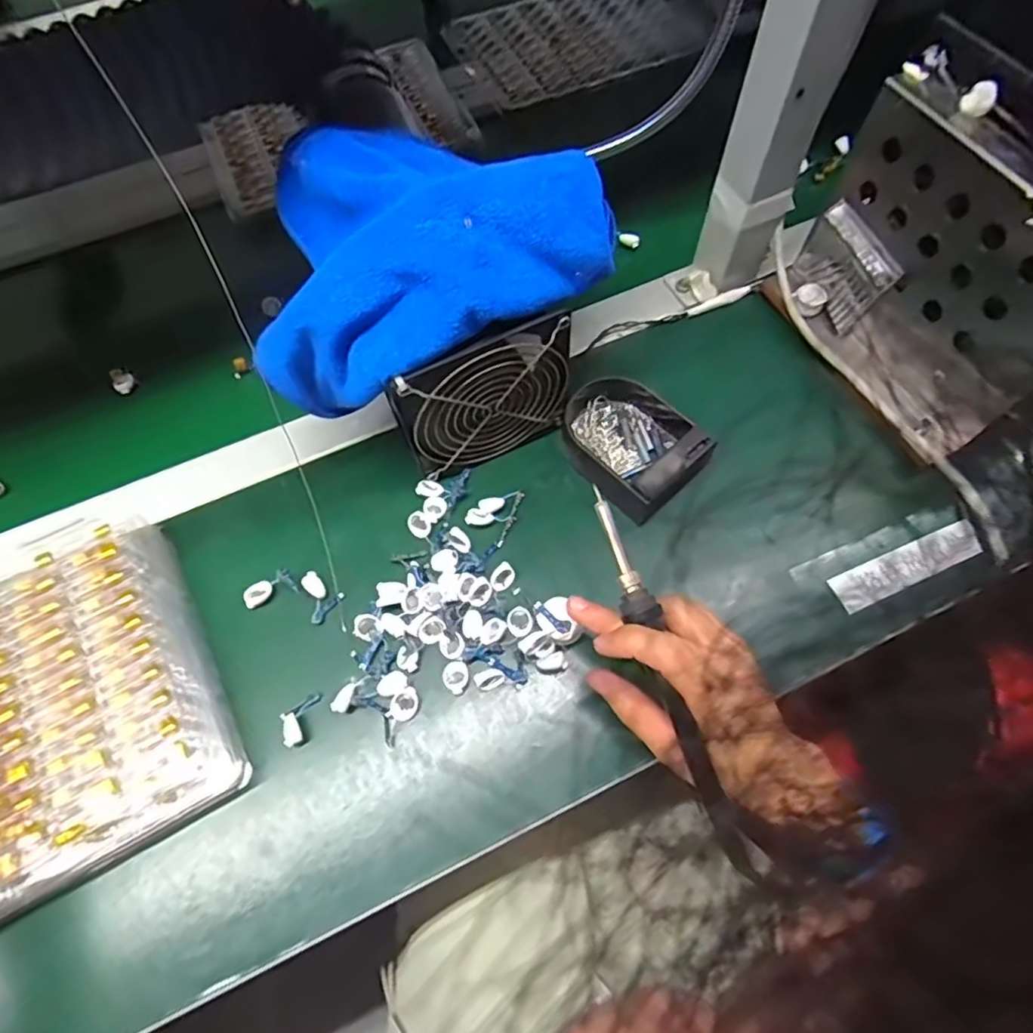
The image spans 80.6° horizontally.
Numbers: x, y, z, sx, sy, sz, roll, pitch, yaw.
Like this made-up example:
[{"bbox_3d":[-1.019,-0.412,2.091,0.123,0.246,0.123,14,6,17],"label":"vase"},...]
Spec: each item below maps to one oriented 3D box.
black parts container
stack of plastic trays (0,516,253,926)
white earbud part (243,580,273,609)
[{"bbox_3d":[0.082,-0.060,0.445,0.088,0.037,0.109,-41,70,-16],"label":"black parts container"},{"bbox_3d":[-0.319,0.132,0.363,0.258,0.041,0.204,-28,67,-11],"label":"stack of plastic trays"},{"bbox_3d":[-0.177,0.052,0.415,0.020,0.007,0.014,-40,70,-16],"label":"white earbud part"}]

